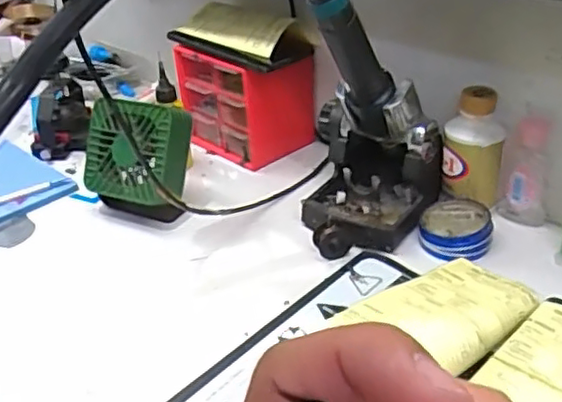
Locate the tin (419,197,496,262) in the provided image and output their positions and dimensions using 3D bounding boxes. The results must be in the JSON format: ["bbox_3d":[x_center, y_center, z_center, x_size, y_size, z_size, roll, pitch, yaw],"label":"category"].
[{"bbox_3d":[0.155,0.026,0.581,0.061,0.029,0.060,-3,31,2],"label":"tin"}]

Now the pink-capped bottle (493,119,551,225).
[{"bbox_3d":[0.222,-0.026,0.595,0.036,0.100,0.030,-7,31,-4],"label":"pink-capped bottle"}]

